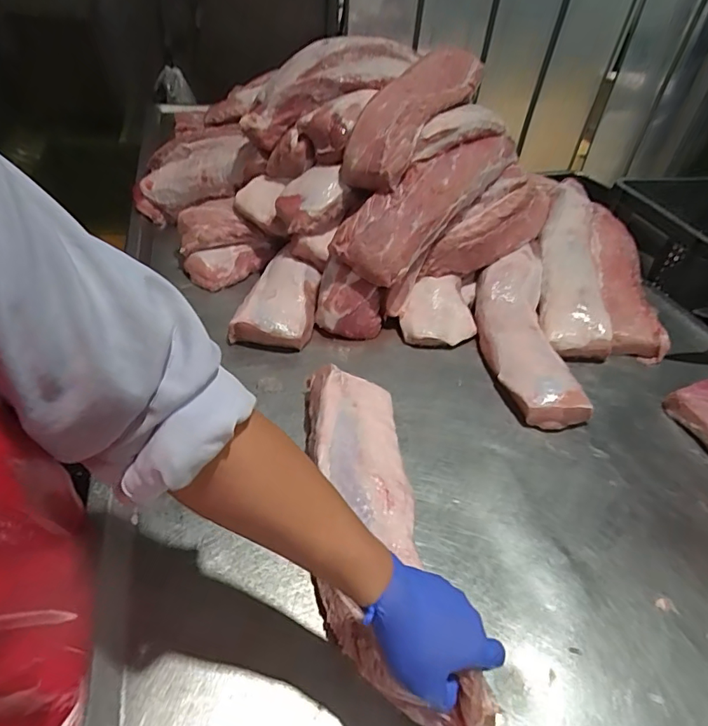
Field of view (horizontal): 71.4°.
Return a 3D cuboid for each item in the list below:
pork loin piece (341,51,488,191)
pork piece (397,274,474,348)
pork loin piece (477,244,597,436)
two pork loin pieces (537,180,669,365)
[{"bbox_3d":[0.104,-0.480,0.946,0.127,0.093,0.341,27,68,21],"label":"pork loin piece"},{"bbox_3d":[0.165,-0.106,0.972,0.150,0.061,0.148,1,42,-7],"label":"pork piece"},{"bbox_3d":[0.318,-0.066,0.922,0.142,0.102,0.415,4,42,-4],"label":"pork loin piece"},{"bbox_3d":[0.534,-0.215,1.077,0.254,0.089,0.535,13,55,6],"label":"two pork loin pieces"}]

